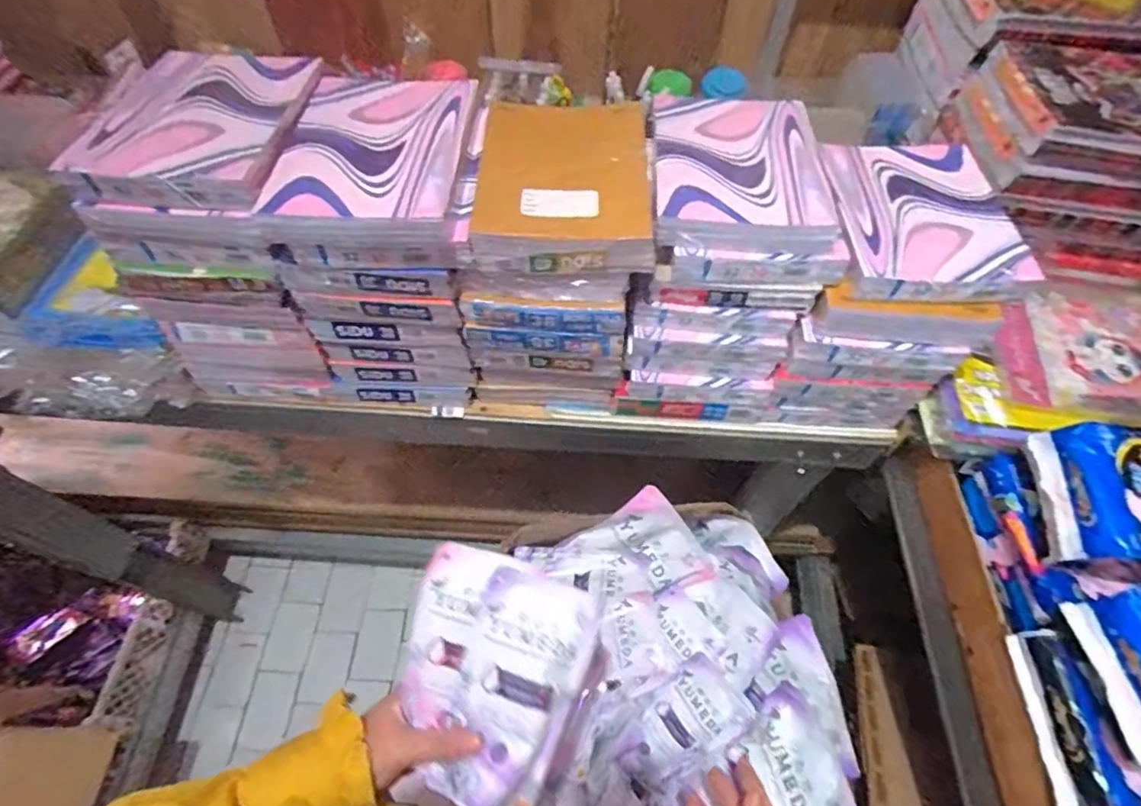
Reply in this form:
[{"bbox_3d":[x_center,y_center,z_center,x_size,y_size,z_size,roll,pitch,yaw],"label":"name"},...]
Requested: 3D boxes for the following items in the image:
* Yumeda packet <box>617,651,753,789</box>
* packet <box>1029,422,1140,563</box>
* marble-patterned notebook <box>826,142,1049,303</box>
[{"bbox_3d":[0.113,0.341,0.598,0.141,0.026,0.077,-45,74,4],"label":"Yumeda packet"},{"bbox_3d":[0.510,0.085,0.516,0.131,0.049,0.121,8,60,2],"label":"packet"},{"bbox_3d":[0.343,-0.191,0.569,0.170,0.026,0.215,3,60,-1],"label":"marble-patterned notebook"}]

